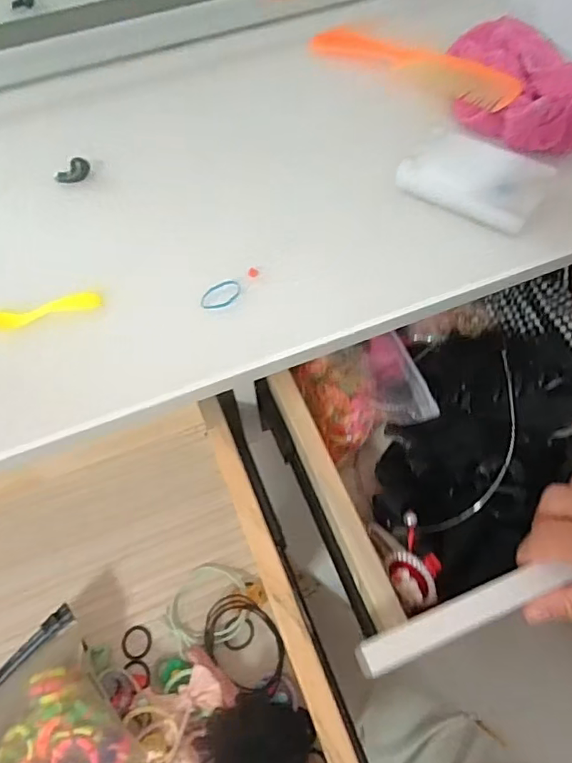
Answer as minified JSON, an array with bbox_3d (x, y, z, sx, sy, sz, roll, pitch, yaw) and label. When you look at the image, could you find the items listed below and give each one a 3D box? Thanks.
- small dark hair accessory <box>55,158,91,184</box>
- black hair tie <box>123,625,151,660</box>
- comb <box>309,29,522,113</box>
[{"bbox_3d":[-0.171,-0.168,0.426,0.028,0.014,0.012,-30,66,-10],"label":"small dark hair accessory"},{"bbox_3d":[-0.101,0.177,0.363,0.019,0.004,0.021,-7,64,1],"label":"black hair tie"},{"bbox_3d":[0.114,-0.284,0.479,0.207,0.010,0.049,36,68,28],"label":"comb"}]

